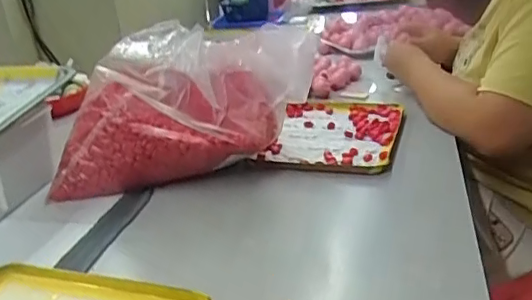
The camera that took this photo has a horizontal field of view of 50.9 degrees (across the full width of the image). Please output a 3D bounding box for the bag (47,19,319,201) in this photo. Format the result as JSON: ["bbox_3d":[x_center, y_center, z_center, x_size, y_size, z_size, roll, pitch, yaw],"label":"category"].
[{"bbox_3d":[-0.111,-0.050,0.734,0.343,0.182,0.181,-7,24,-5],"label":"bag"}]

